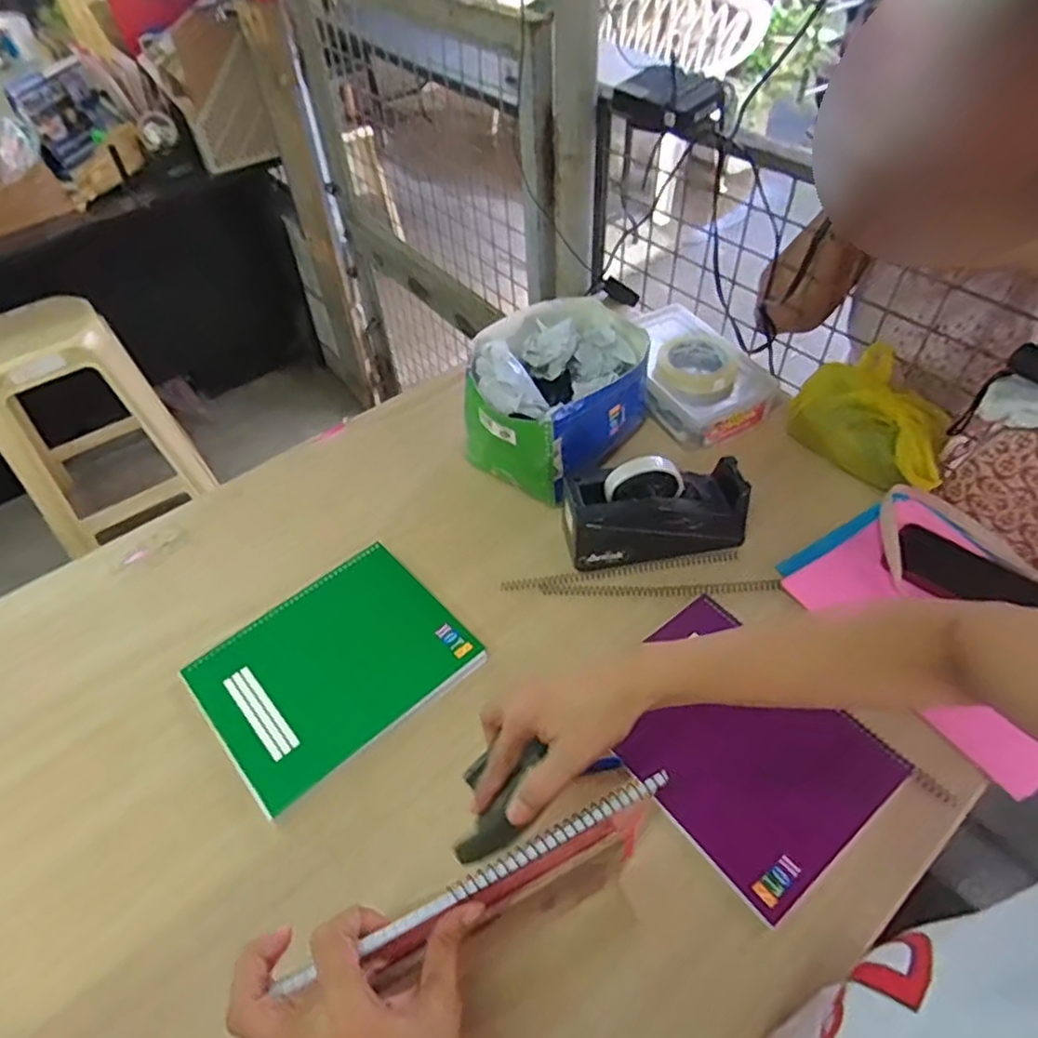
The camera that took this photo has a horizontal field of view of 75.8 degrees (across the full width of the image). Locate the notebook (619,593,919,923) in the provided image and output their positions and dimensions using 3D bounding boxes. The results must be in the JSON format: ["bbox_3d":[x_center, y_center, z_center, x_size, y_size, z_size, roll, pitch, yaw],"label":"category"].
[{"bbox_3d":[0.200,0.201,0.622,0.194,0.012,0.241,-33,55,-23],"label":"notebook"}]

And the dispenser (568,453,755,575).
[{"bbox_3d":[0.148,-0.011,0.738,0.193,0.099,0.075,-11,50,-7],"label":"dispenser"}]

